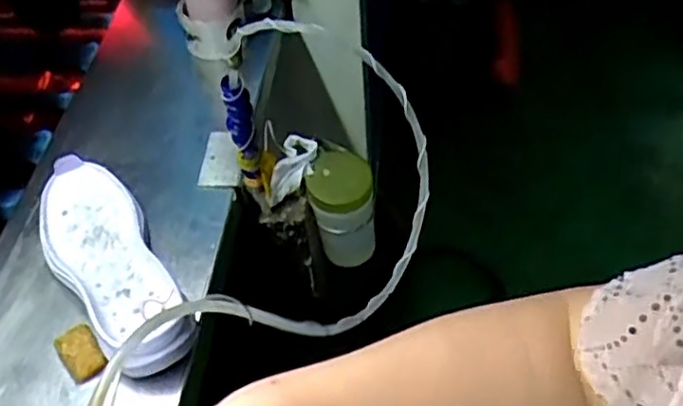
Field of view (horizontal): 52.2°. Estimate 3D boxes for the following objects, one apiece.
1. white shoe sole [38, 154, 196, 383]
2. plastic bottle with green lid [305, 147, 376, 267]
[{"bbox_3d":[-0.225,0.057,0.680,0.099,0.043,0.270,-27,51,-20],"label":"white shoe sole"},{"bbox_3d":[0.002,0.006,0.869,0.079,0.139,0.082,-2,47,1],"label":"plastic bottle with green lid"}]

